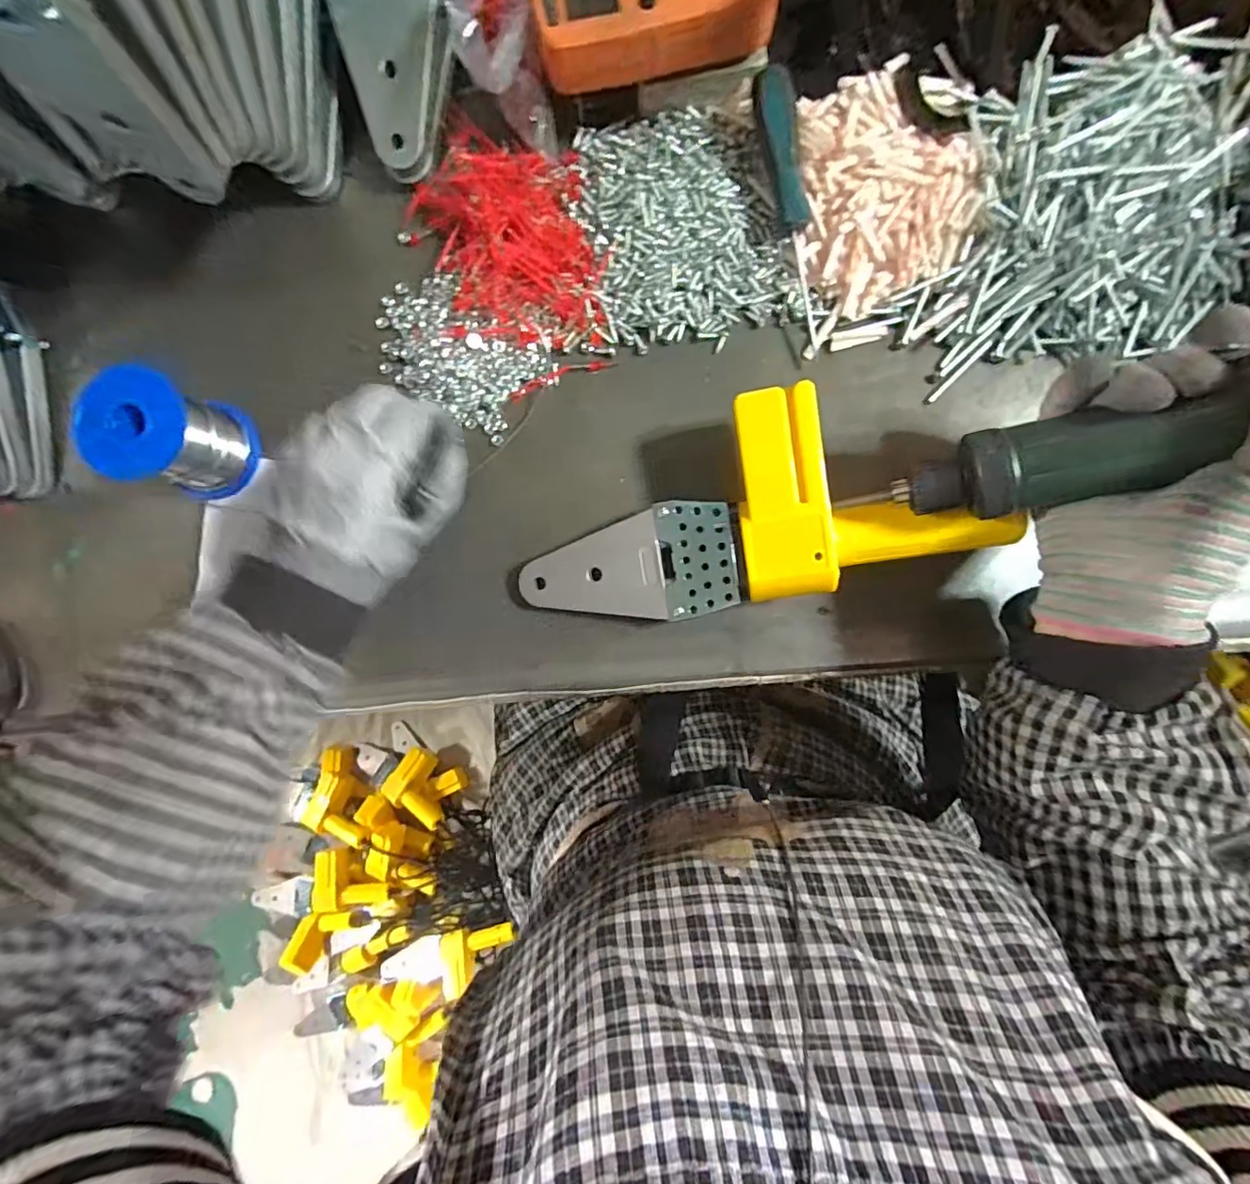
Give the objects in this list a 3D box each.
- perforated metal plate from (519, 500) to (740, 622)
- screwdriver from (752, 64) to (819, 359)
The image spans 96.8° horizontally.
[{"bbox_3d":[0.000,-0.015,0.341,0.128,0.032,0.065,-8,90,4],"label":"perforated metal plate"},{"bbox_3d":[0.098,-0.219,0.322,0.020,0.016,0.151,-14,103,5],"label":"screwdriver"}]

